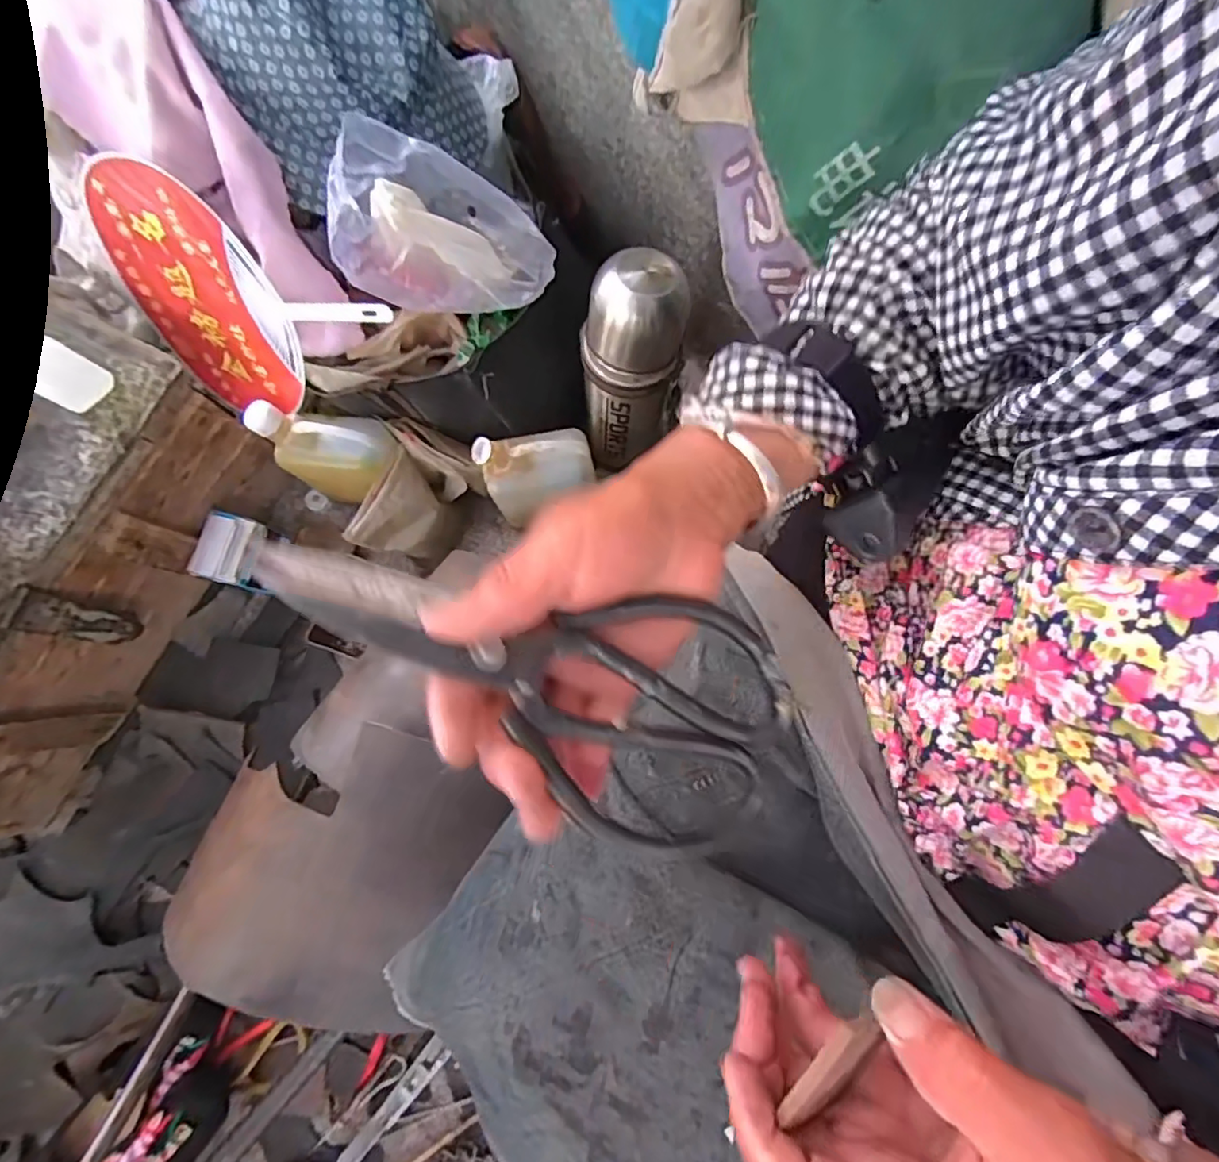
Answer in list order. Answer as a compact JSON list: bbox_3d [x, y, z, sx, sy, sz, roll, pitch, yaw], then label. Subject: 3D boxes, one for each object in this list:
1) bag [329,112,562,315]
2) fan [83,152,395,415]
[{"bbox_3d":[-0.139,-0.302,0.494,0.165,0.108,0.115,10,78,3],"label":"bag"},{"bbox_3d":[-0.321,-0.237,0.523,0.295,0.214,0.012,18,52,11],"label":"fan"}]

